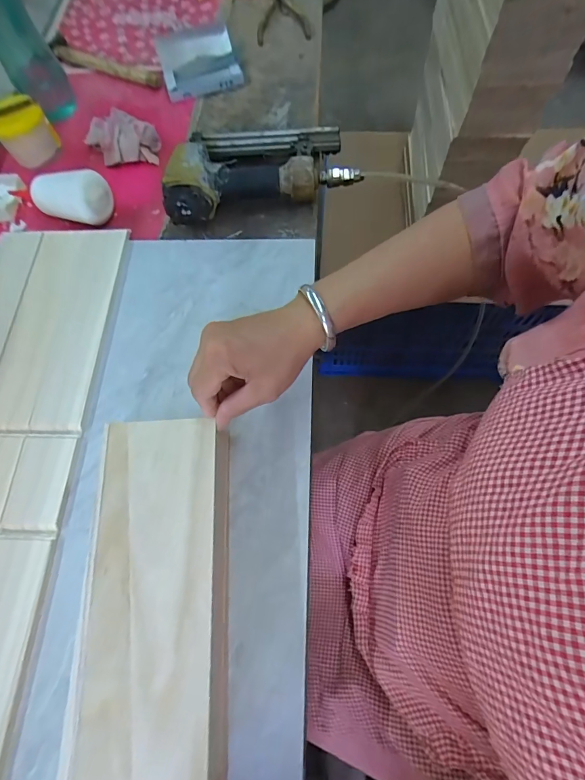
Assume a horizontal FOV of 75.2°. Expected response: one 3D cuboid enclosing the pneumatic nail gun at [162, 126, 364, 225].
[{"bbox_3d":[-0.045,-0.309,0.512,0.249,0.062,0.163,-10,69,-2],"label":"pneumatic nail gun"}]

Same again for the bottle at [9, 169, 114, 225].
[{"bbox_3d":[-0.330,-0.276,0.522,0.155,0.061,0.064,16,70,8],"label":"bottle"}]

